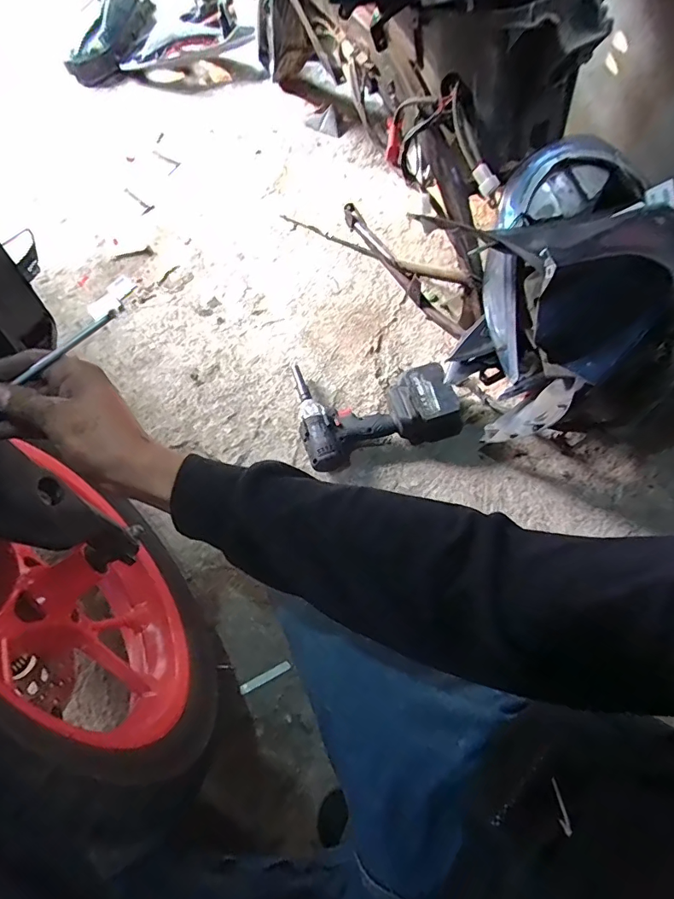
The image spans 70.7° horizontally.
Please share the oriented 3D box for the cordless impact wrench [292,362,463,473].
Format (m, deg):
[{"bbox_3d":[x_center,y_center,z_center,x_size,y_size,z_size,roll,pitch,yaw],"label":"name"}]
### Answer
[{"bbox_3d":[0.071,-0.074,0.833,0.279,0.089,0.196,-6,70,-2],"label":"cordless impact wrench"}]

